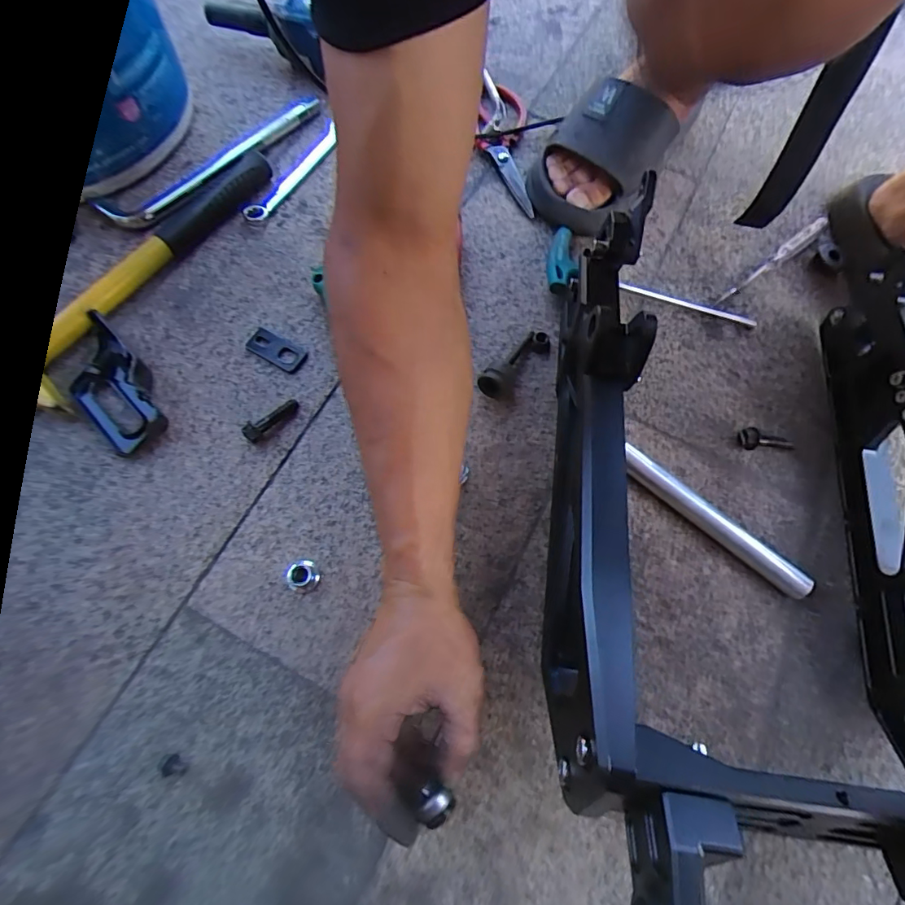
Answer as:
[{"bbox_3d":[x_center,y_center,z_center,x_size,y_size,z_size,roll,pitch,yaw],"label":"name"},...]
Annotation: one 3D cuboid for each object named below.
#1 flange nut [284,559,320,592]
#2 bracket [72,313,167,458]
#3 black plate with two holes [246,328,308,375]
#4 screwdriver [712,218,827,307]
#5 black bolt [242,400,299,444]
[{"bbox_3d":[-0.111,0.091,0.360,0.025,0.010,0.023,0,69,-1],"label":"flange nut"},{"bbox_3d":[-0.284,-0.059,0.404,0.059,0.036,0.110,-38,75,-14],"label":"bracket"},{"bbox_3d":[-0.156,-0.090,0.430,0.056,0.004,0.025,29,71,9],"label":"black plate with two holes"},{"bbox_3d":[0.310,-0.185,0.473,0.150,0.017,0.013,-37,75,-14],"label":"screwdriver"},{"bbox_3d":[-0.148,-0.028,0.397,0.016,0.010,0.048,42,74,13],"label":"black bolt"}]

